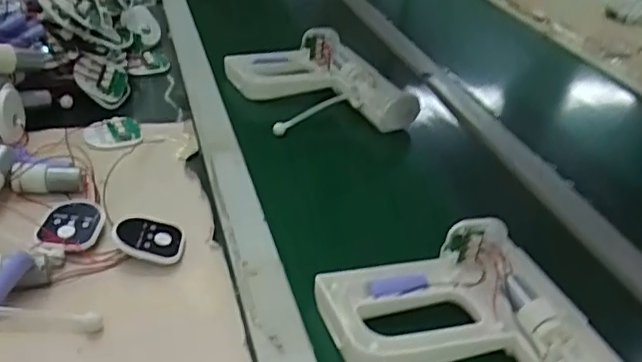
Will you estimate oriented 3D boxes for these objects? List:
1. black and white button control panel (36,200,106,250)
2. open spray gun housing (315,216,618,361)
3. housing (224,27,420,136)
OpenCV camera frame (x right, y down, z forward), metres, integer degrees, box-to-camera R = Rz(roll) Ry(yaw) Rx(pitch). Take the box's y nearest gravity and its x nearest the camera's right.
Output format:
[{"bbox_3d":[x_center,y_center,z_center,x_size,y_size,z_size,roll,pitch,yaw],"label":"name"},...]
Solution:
[{"bbox_3d":[-0.212,0.038,0.499,0.047,0.016,0.065,4,33,-5],"label":"black and white button control panel"},{"bbox_3d":[0.133,0.128,0.418,0.211,0.061,0.214,-9,36,-24],"label":"open spray gun housing"},{"bbox_3d":[0.002,-0.139,0.771,0.205,0.072,0.230,-10,37,-25],"label":"housing"}]

